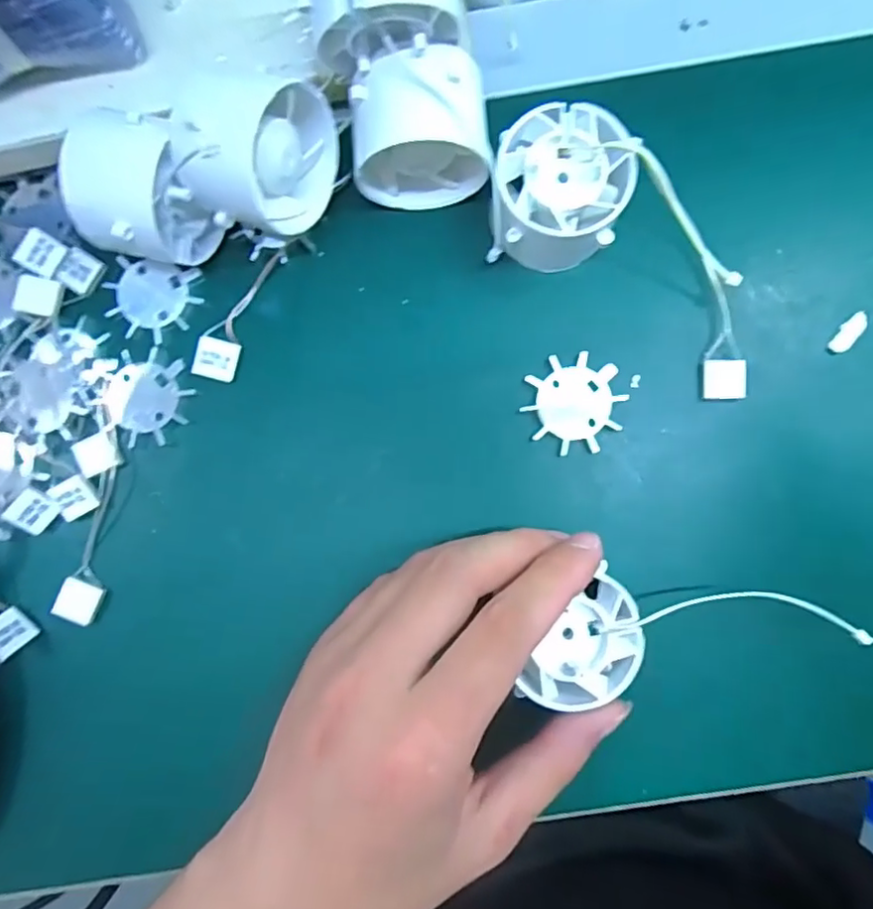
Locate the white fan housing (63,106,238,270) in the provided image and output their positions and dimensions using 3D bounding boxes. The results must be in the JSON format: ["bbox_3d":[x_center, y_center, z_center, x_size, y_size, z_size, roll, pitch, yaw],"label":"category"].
[{"bbox_3d":[-0.110,-0.096,0.223,0.042,0.044,0.046,27,88,3],"label":"white fan housing"}]

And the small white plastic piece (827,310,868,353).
[{"bbox_3d":[0.168,-0.049,0.240,0.008,0.004,0.019,39,89,3],"label":"small white plastic piece"}]

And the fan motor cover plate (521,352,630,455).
[{"bbox_3d":[0.056,-0.021,0.240,0.037,0.004,0.039,-5,87,2],"label":"fan motor cover plate"}]

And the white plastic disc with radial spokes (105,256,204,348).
[{"bbox_3d":[-0.120,-0.065,0.246,0.037,0.004,0.033,13,88,2],"label":"white plastic disc with radial spokes"}]

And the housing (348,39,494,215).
[{"bbox_3d":[-0.006,-0.122,0.225,0.049,0.050,0.035,-1,87,2],"label":"housing"}]

